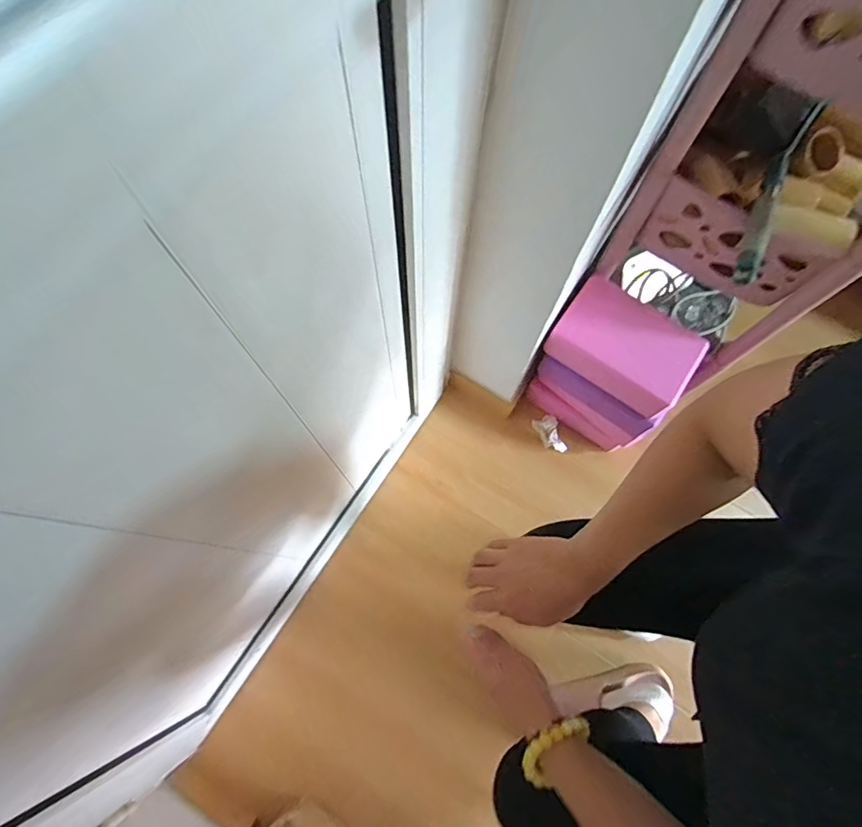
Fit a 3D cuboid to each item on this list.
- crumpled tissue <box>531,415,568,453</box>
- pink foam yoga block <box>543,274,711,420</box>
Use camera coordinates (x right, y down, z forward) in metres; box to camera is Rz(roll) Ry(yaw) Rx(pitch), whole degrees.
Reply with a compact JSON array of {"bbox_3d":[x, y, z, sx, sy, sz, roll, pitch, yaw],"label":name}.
[{"bbox_3d":[0.254,0.044,1.049,0.047,0.051,0.086,-28,74,-10],"label":"crumpled tissue"},{"bbox_3d":[0.331,-0.115,0.855,0.225,0.078,0.139,35,74,10],"label":"pink foam yoga block"}]

